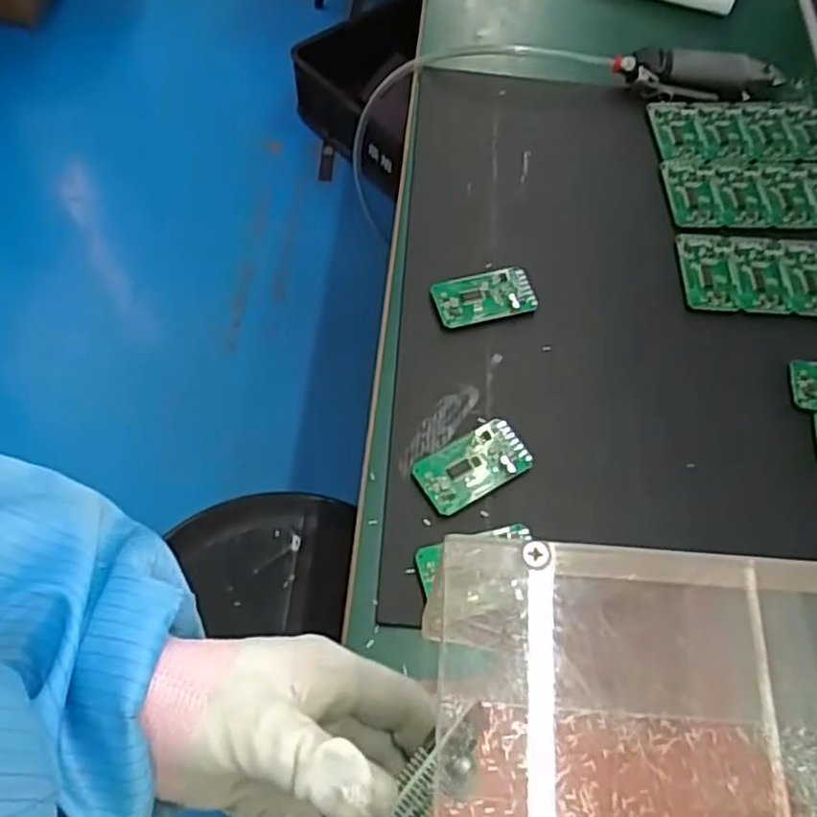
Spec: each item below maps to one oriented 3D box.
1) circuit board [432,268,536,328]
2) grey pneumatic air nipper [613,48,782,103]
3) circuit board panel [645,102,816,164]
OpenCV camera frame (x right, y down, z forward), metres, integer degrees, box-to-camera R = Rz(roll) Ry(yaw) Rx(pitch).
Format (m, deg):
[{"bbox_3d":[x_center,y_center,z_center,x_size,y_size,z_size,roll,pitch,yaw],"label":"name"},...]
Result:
[{"bbox_3d":[0.056,-0.084,0.551,0.073,0.009,0.039,-10,65,-5],"label":"circuit board"},{"bbox_3d":[0.272,-0.311,0.684,0.154,0.031,0.042,-4,61,-6],"label":"grey pneumatic air nipper"},{"bbox_3d":[0.305,-0.249,0.670,0.169,0.005,0.077,0,61,-4],"label":"circuit board panel"}]

